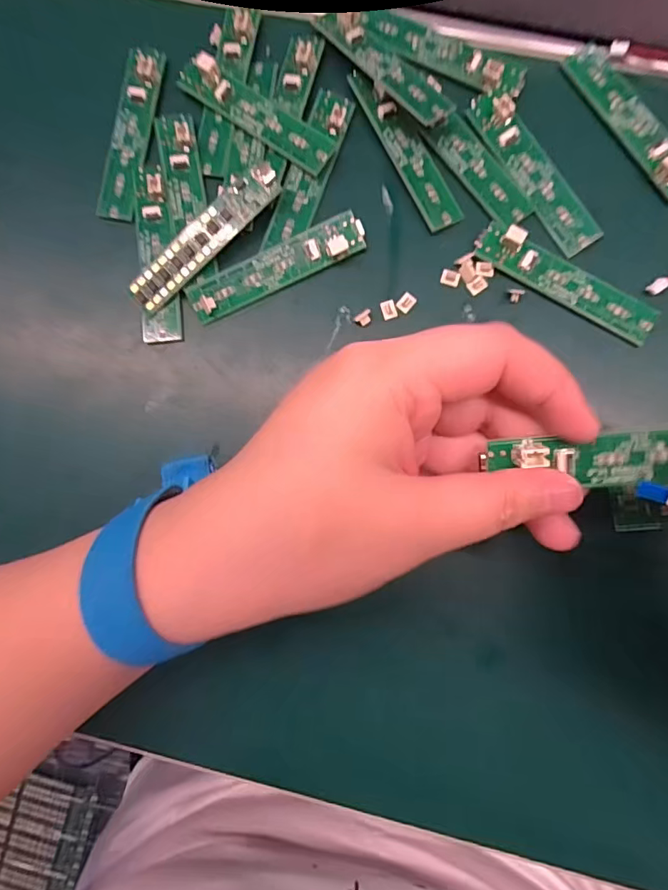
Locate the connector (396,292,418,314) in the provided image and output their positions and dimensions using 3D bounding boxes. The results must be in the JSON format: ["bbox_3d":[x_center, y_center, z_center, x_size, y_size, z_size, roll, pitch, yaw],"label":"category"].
[{"bbox_3d":[0.033,-0.064,0.228,0.006,0.004,0.009,40,88,5],"label":"connector"}]

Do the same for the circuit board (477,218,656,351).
[{"bbox_3d":[0.102,-0.072,0.220,0.083,0.009,0.019,30,87,5],"label":"circuit board"}]

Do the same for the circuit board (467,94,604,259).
[{"bbox_3d":[0.089,-0.124,0.224,0.018,0.009,0.083,-33,84,0],"label":"circuit board"}]

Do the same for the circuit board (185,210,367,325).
[{"bbox_3d":[-0.026,-0.081,0.227,0.082,0.009,0.018,-25,94,3],"label":"circuit board"}]

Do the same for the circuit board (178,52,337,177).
[{"bbox_3d":[-0.036,-0.153,0.231,0.081,0.010,0.019,34,88,5],"label":"circuit board"}]

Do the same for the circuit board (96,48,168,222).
[{"bbox_3d":[-0.096,-0.145,0.235,0.017,0.008,0.080,10,86,4],"label":"circuit board"}]

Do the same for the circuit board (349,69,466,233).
[{"bbox_3d":[0.034,-0.136,0.230,0.019,0.004,0.080,-27,84,0],"label":"circuit board"}]

